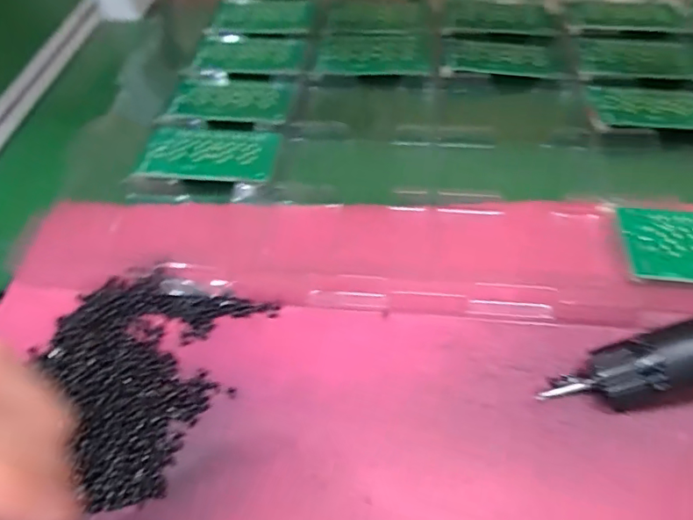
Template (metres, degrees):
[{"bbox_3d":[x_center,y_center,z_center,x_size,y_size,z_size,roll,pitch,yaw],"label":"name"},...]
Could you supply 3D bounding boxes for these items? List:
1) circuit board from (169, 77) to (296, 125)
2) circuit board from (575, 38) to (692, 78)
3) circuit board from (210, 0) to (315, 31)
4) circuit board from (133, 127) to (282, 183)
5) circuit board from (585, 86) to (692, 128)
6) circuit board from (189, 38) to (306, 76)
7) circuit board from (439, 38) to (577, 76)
[{"bbox_3d":[-0.097,-0.140,0.445,0.100,0.006,0.059,2,56,7],"label":"circuit board"},{"bbox_3d":[0.256,-0.175,0.449,0.105,0.004,0.054,4,56,8],"label":"circuit board"},{"bbox_3d":[-0.083,-0.249,0.526,0.097,0.005,0.058,2,54,-2],"label":"circuit board"},{"bbox_3d":[-0.107,-0.082,0.407,0.104,0.004,0.058,3,54,5],"label":"circuit board"},{"bbox_3d":[0.248,-0.120,0.407,0.103,0.004,0.049,4,56,8],"label":"circuit board"},{"bbox_3d":[-0.091,-0.191,0.486,0.099,0.004,0.053,4,56,3],"label":"circuit board"},{"bbox_3d":[0.141,-0.180,0.461,0.109,0.004,0.049,8,57,10],"label":"circuit board"}]

